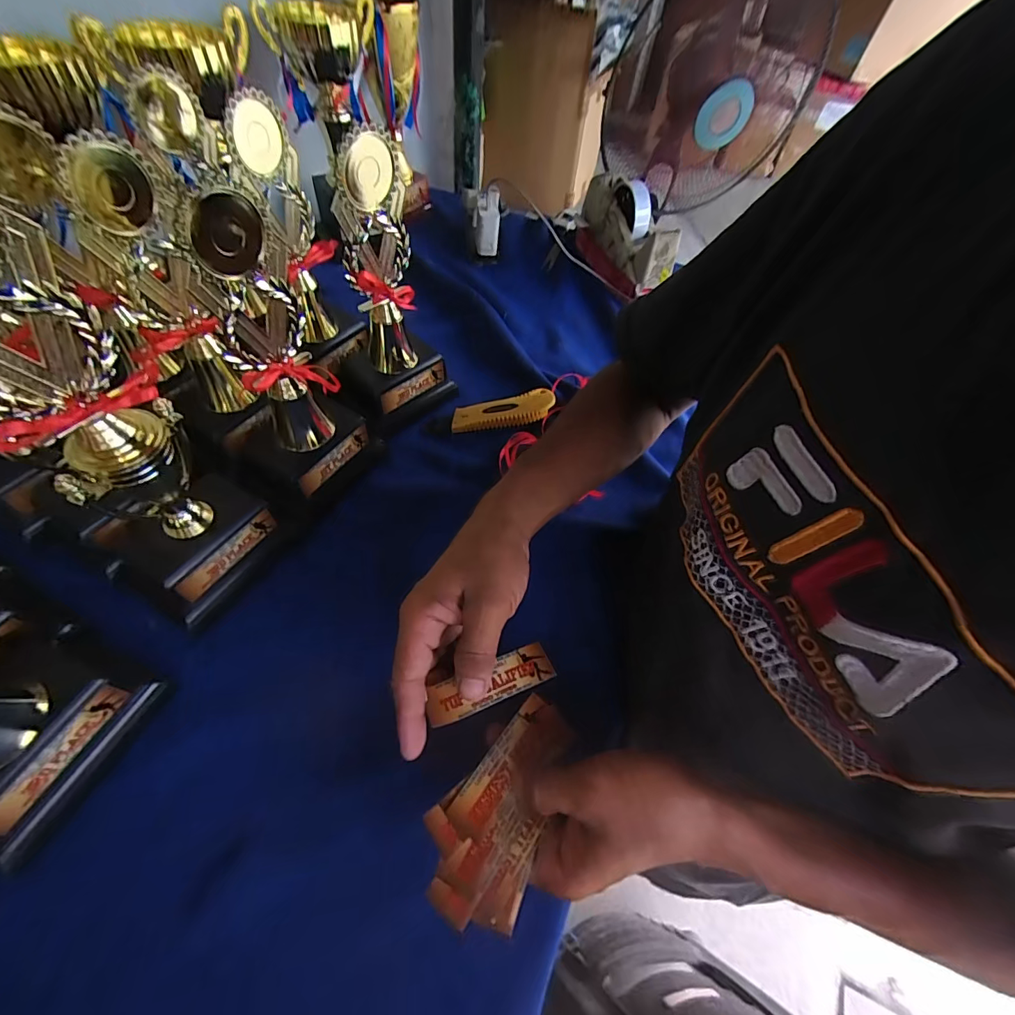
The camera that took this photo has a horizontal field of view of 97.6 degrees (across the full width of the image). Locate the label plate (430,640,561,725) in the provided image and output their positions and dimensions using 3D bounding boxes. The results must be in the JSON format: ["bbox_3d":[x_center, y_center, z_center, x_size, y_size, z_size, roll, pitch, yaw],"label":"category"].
[{"bbox_3d":[-0.010,0.110,0.281,0.082,0.004,0.026,-16,59,-22],"label":"label plate"}]

